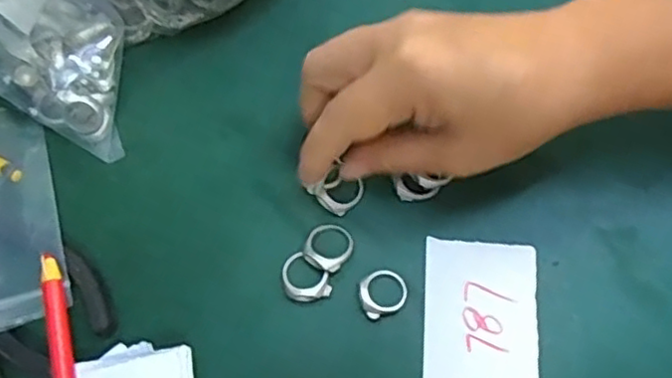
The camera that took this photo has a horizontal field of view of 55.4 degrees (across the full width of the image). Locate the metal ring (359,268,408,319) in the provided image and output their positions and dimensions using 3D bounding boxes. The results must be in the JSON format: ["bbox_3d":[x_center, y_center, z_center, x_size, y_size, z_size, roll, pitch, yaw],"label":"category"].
[{"bbox_3d":[0.021,0.047,0.294,0.022,0.004,0.022,-1,70,4],"label":"metal ring"}]

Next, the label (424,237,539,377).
[{"bbox_3d":[0.066,0.059,0.290,0.050,0.004,0.073,3,69,4],"label":"label"}]

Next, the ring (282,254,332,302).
[{"bbox_3d":[-0.015,0.042,0.296,0.026,0.004,0.019,33,74,14],"label":"ring"}]

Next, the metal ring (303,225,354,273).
[{"bbox_3d":[-0.003,0.027,0.302,0.021,0.006,0.023,-1,70,4],"label":"metal ring"}]

